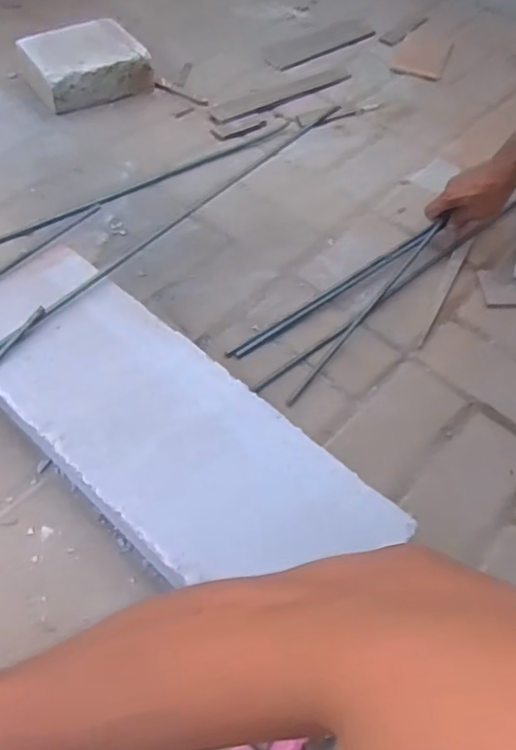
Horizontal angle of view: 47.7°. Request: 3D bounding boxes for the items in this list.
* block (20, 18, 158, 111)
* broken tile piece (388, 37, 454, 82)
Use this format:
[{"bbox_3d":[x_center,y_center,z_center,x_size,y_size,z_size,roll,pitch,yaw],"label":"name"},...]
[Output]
[{"bbox_3d":[-0.305,-0.557,1.044,0.204,0.072,0.136,-24,62,-19],"label":"block"},{"bbox_3d":[0.337,-0.655,1.206,0.109,0.016,0.080,11,97,5],"label":"broken tile piece"}]

